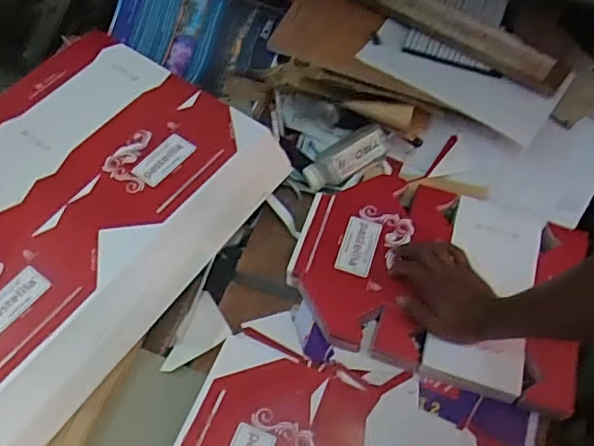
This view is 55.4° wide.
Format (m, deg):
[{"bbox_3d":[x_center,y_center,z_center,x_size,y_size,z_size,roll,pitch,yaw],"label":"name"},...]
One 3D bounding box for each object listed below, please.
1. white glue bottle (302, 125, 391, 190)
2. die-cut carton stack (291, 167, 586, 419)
[{"bbox_3d":[0.078,-0.095,0.865,0.138,0.045,0.041,-30,62,5],"label":"white glue bottle"},{"bbox_3d":[0.196,0.072,0.796,0.386,0.053,0.276,17,60,10],"label":"die-cut carton stack"}]

